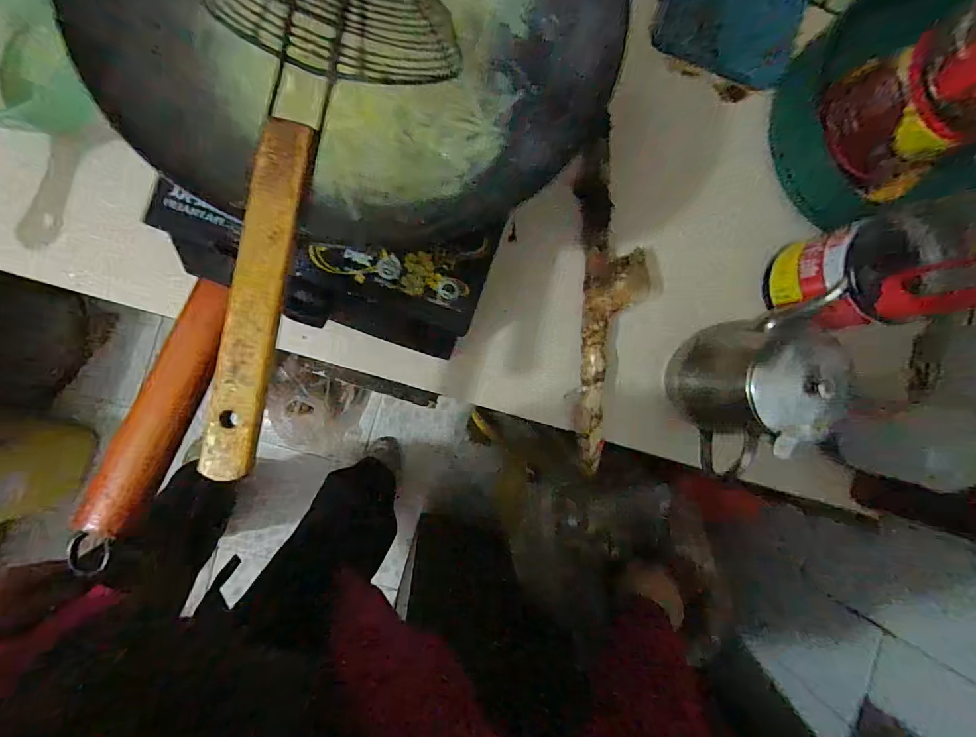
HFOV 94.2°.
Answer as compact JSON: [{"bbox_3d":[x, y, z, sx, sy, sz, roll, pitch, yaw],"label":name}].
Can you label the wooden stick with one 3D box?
[{"bbox_3d":[0.141,-0.077,0.516,0.074,0.032,0.384,-1,91,-6],"label":"wooden stick"}]

